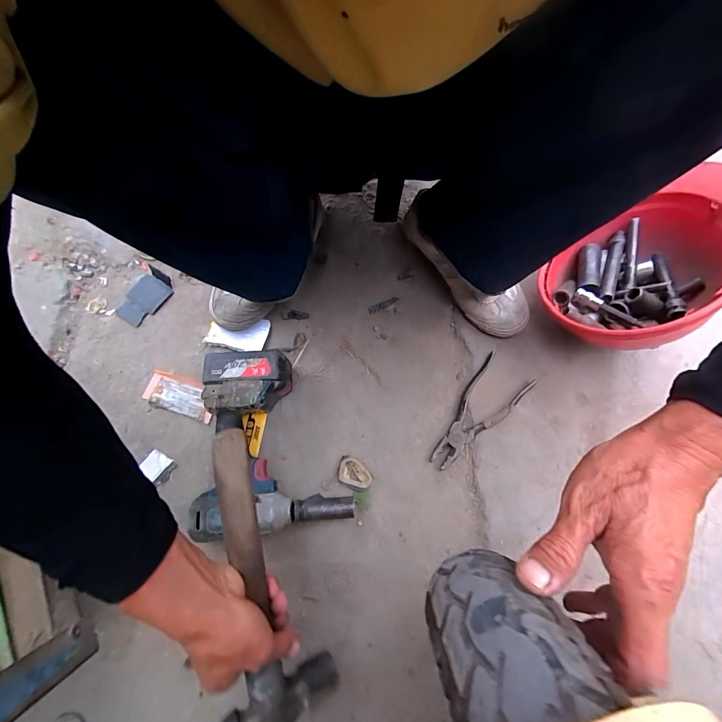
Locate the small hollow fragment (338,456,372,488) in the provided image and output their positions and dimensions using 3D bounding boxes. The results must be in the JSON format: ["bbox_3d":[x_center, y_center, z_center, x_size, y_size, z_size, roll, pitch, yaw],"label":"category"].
[{"bbox_3d":[-0.008,0.160,0.495,0.049,0.016,0.036,17,74,7],"label":"small hollow fragment"}]

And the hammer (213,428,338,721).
[{"bbox_3d":[-0.111,0.236,0.334,0.104,0.036,0.330,-22,102,-30],"label":"hammer"}]

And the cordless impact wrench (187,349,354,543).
[{"bbox_3d":[-0.123,0.107,0.481,0.194,0.083,0.231,-6,73,0],"label":"cordless impact wrench"}]

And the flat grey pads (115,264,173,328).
[{"bbox_3d":[-0.363,-0.107,0.585,0.064,0.014,0.098,29,76,10],"label":"flat grey pads"}]

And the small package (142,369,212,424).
[{"bbox_3d":[-0.278,0.053,0.532,0.112,0.008,0.053,17,74,7],"label":"small package"}]

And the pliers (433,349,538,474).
[{"bbox_3d":[0.172,0.079,0.525,0.076,0.018,0.189,42,78,13],"label":"pliers"}]

